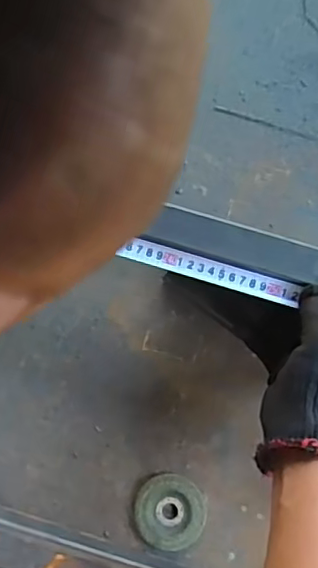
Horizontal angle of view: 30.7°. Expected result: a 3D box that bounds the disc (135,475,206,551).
[{"bbox_3d":[0.012,0.230,0.584,0.069,0.009,0.070,0,81,0],"label":"disc"}]

